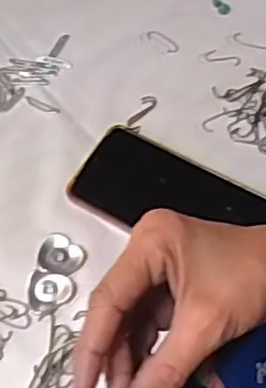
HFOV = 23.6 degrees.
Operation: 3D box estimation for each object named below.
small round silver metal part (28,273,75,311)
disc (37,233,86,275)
[{"bbox_3d":[-0.063,0.074,0.488,0.033,0.010,0.029,-12,64,-3],"label":"small round silver metal part"},{"bbox_3d":[-0.058,0.048,0.499,0.037,0.012,0.031,33,70,18],"label":"disc"}]

